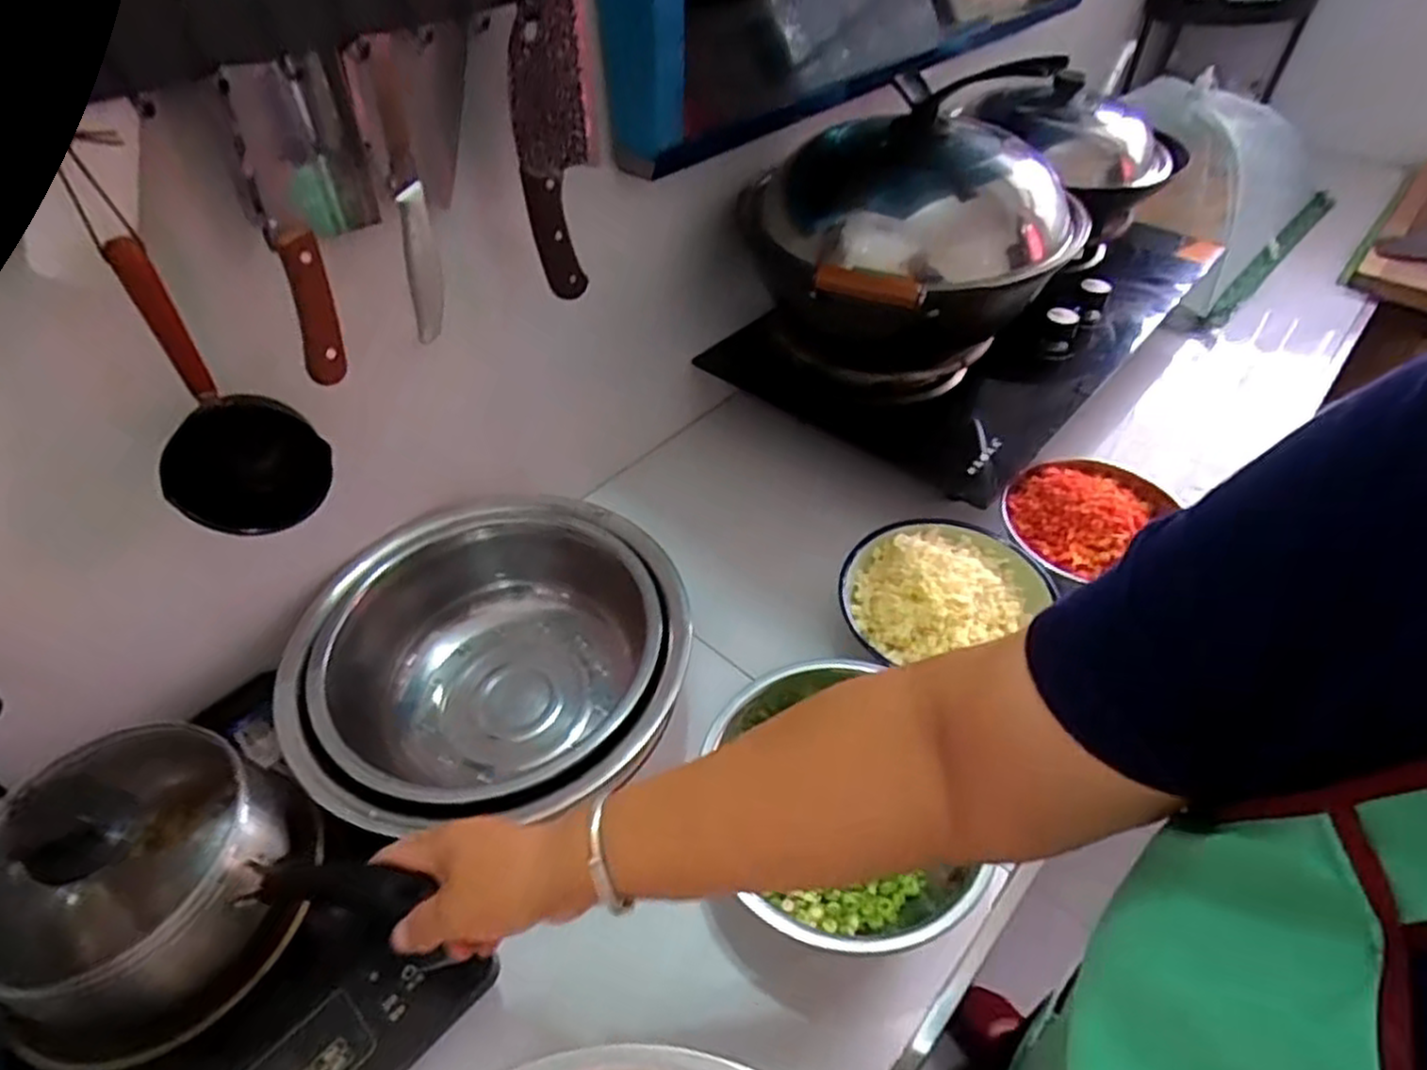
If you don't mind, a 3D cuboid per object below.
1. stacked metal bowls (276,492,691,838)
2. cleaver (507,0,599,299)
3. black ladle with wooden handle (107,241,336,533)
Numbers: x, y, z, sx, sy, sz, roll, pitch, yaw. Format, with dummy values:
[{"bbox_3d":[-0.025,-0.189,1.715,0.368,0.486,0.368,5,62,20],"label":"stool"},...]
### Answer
[{"bbox_3d":[-0.182,0.127,0.658,0.315,0.159,0.283,-9,46,-5],"label":"stacked metal bowls"},{"bbox_3d":[-0.126,-0.306,0.580,0.020,0.224,0.087,25,27,26],"label":"cleaver"},{"bbox_3d":[-0.320,-0.082,0.470,0.093,0.184,0.037,-35,53,-27],"label":"black ladle with wooden handle"}]

